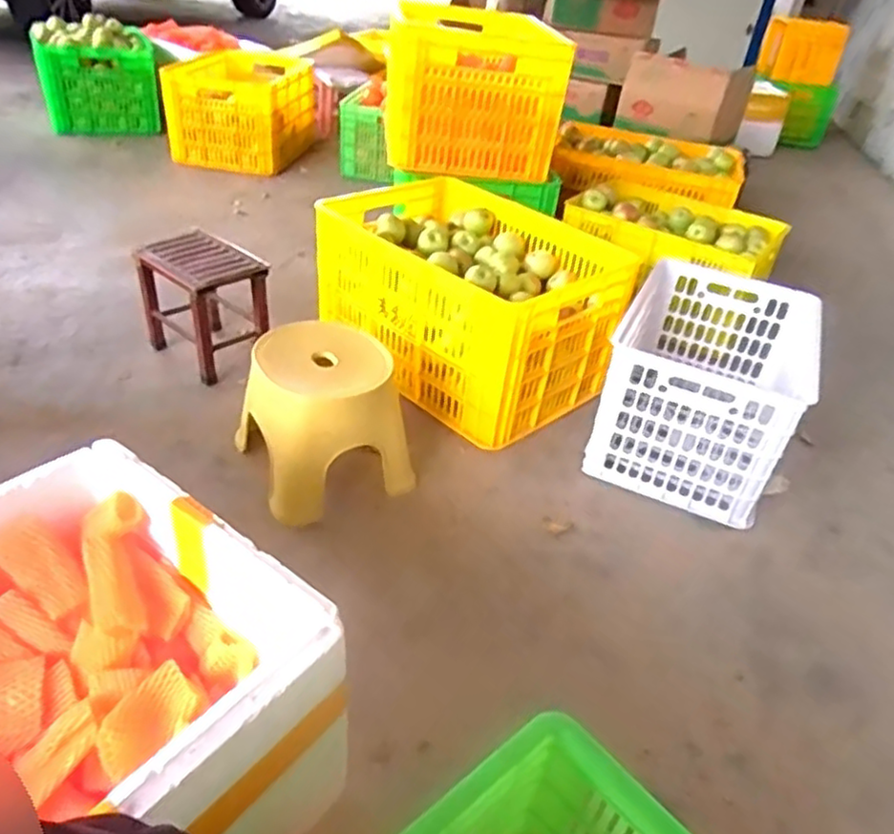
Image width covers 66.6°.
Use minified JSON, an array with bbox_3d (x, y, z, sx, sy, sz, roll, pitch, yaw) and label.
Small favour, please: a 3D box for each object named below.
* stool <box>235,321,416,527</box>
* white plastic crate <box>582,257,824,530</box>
[{"bbox_3d":[-0.214,-0.002,1.188,0.251,0.240,0.249,-12,41,-25],"label":"stool"},{"bbox_3d":[0.520,-0.080,1.381,0.337,0.260,0.481,21,38,17],"label":"white plastic crate"}]

